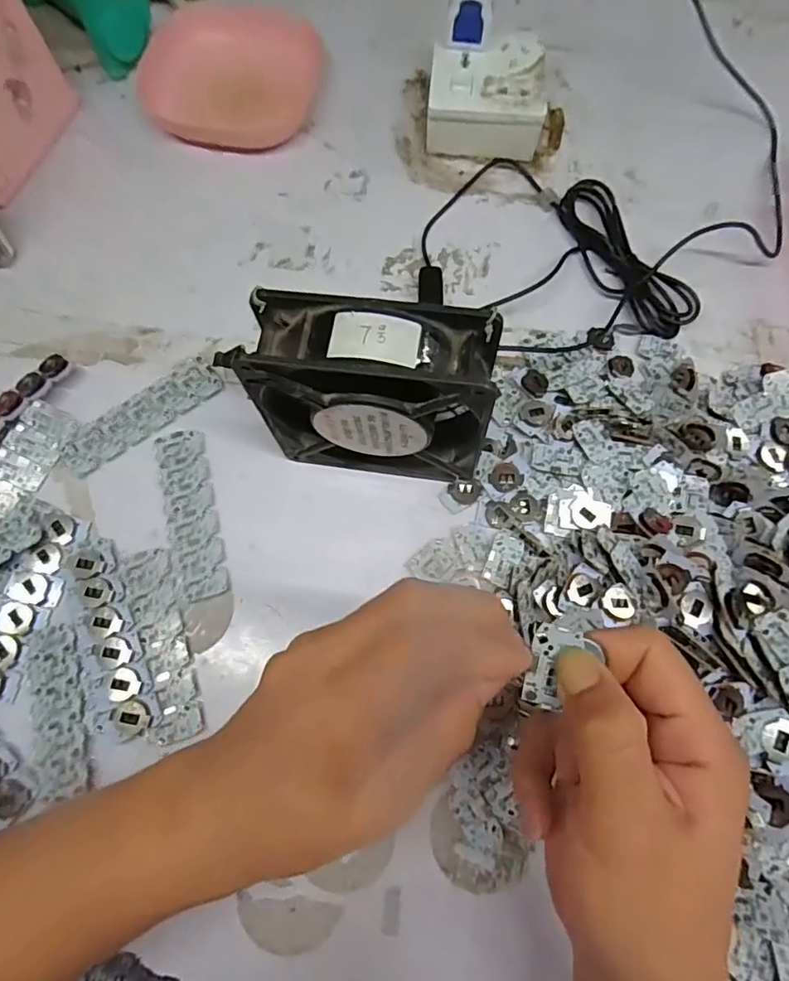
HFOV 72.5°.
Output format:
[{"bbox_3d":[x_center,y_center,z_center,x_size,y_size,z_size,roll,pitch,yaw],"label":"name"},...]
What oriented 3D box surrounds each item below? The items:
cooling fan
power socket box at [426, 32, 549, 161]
[{"bbox_3d":[-0.009,-0.048,0.294,0.126,0.120,0.043,9,71,2],"label":"cooling fan"},{"bbox_3d":[0.068,-0.305,0.419,0.089,0.043,0.086,3,71,0],"label":"power socket box"}]

